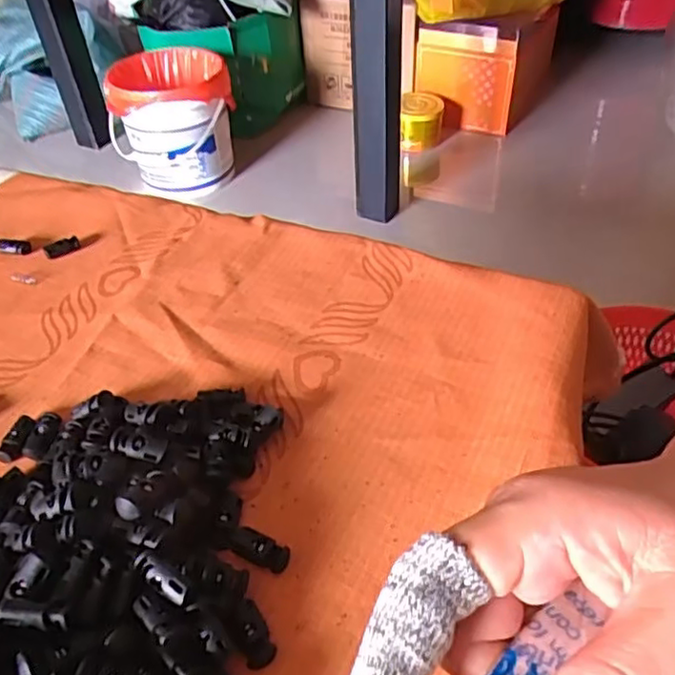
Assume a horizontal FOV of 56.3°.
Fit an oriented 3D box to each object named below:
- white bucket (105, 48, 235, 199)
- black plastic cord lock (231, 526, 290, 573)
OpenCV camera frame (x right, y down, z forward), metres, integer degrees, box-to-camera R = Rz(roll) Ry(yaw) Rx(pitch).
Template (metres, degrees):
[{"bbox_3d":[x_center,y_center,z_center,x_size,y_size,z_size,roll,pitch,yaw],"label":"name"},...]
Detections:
[{"bbox_3d":[-0.385,-0.493,1.486,0.257,0.290,0.257,-2,45,2],"label":"white bucket"},{"bbox_3d":[-0.037,0.100,0.297,0.028,0.008,0.014,19,49,21],"label":"black plastic cord lock"}]

